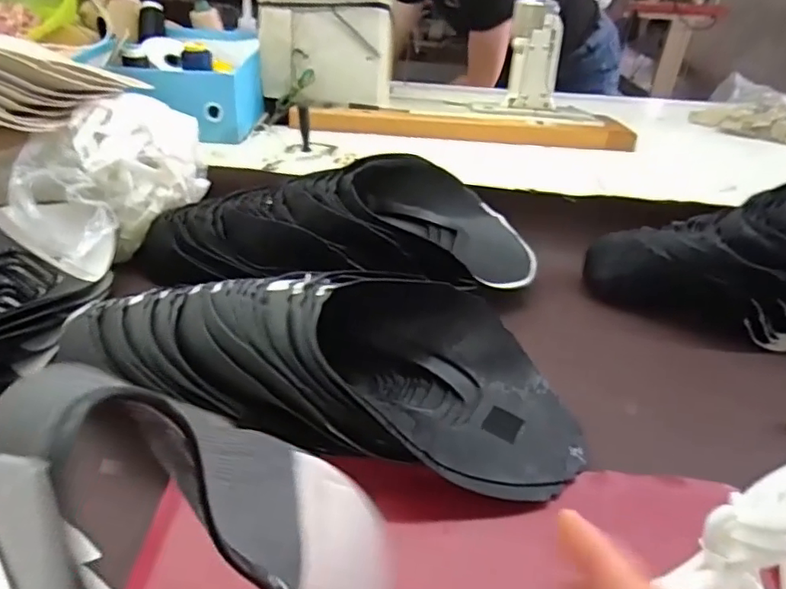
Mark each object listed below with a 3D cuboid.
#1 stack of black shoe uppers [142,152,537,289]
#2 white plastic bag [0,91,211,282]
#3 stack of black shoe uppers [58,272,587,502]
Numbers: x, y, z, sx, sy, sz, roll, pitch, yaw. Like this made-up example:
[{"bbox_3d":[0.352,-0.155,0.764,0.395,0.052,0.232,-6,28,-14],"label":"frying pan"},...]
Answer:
[{"bbox_3d":[-0.057,-0.070,0.647,0.445,0.103,0.167,-2,34,-8],"label":"stack of black shoe uppers"},{"bbox_3d":[-0.316,-0.126,0.656,0.103,0.139,0.222,21,38,24],"label":"white plastic bag"},{"bbox_3d":[-0.051,0.044,0.489,0.404,0.088,0.182,9,34,8],"label":"stack of black shoe uppers"}]

